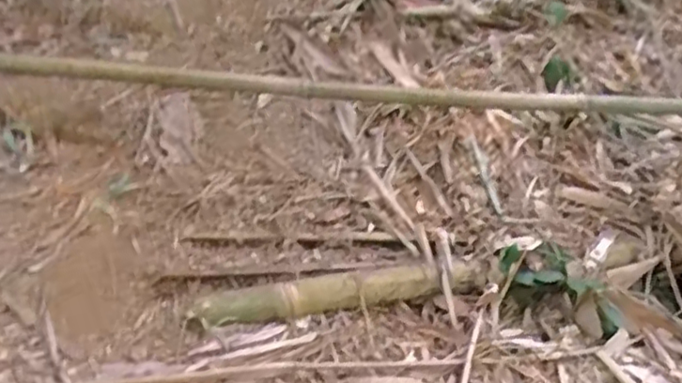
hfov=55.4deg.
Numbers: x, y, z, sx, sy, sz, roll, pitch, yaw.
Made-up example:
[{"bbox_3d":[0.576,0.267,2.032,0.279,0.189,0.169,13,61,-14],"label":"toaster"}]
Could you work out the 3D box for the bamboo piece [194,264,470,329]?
[{"bbox_3d":[0.003,0.182,1.167,0.523,0.054,0.052,-8,18,-14],"label":"bamboo piece"}]

